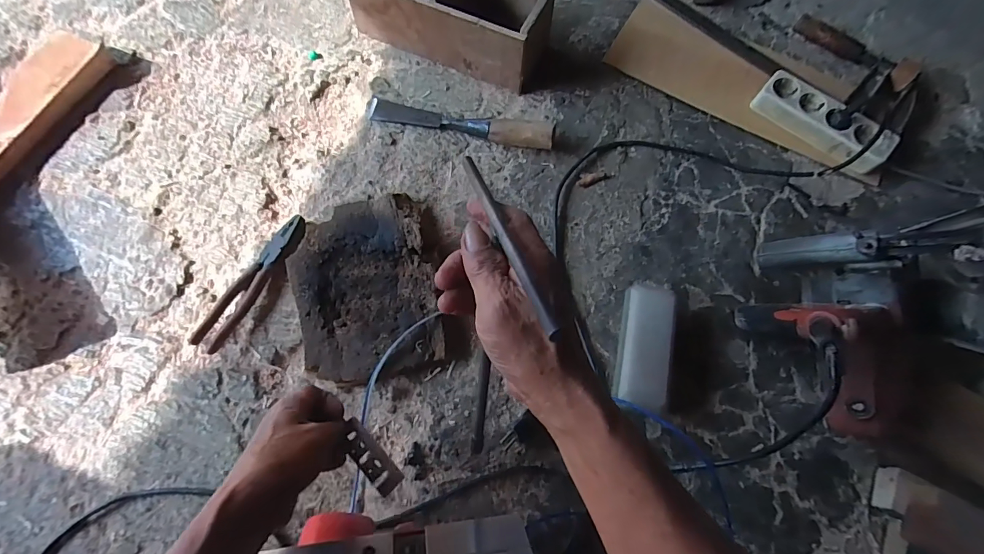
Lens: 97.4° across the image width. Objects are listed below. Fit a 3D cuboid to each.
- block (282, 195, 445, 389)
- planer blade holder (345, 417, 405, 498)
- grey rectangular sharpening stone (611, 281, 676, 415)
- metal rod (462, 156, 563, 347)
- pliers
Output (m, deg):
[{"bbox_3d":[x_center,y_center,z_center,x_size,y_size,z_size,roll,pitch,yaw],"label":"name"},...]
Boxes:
[{"bbox_3d":[-0.157,0.013,0.545,0.170,0.041,0.230,-13,69,-7],"label":"block"},{"bbox_3d":[-0.114,0.166,0.403,0.026,0.007,0.078,-39,61,-16],"label":"planer blade holder"},{"bbox_3d":[0.181,0.083,0.522,0.059,0.051,0.153,12,68,3],"label":"grey rectangular sharpening stone"},{"bbox_3d":[0.006,-0.032,0.282,0.010,0.008,0.192,-15,43,-8],"label":"metal rod"},{"bbox_3d":[-0.303,0.003,0.550,0.048,0.033,0.192,31,70,10],"label":"pliers"}]

